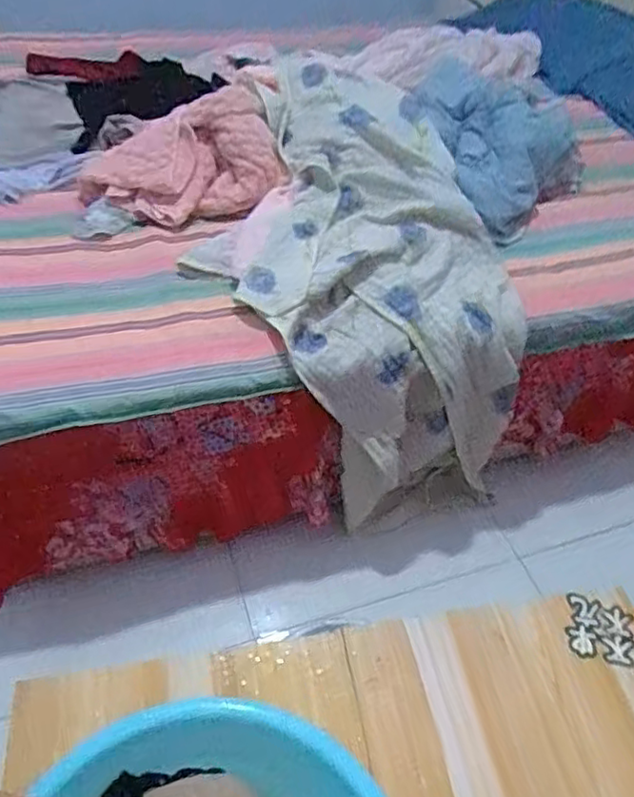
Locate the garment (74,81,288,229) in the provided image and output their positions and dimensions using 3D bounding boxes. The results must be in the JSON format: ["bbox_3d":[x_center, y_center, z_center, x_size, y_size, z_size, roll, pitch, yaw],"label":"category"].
[{"bbox_3d":[-0.290,-0.509,1.341,0.431,0.186,0.207,-4,47,-6],"label":"garment"}]

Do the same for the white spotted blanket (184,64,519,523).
[{"bbox_3d":[0.032,-0.229,1.426,0.572,0.665,0.705,-13,49,-14],"label":"white spotted blanket"}]

